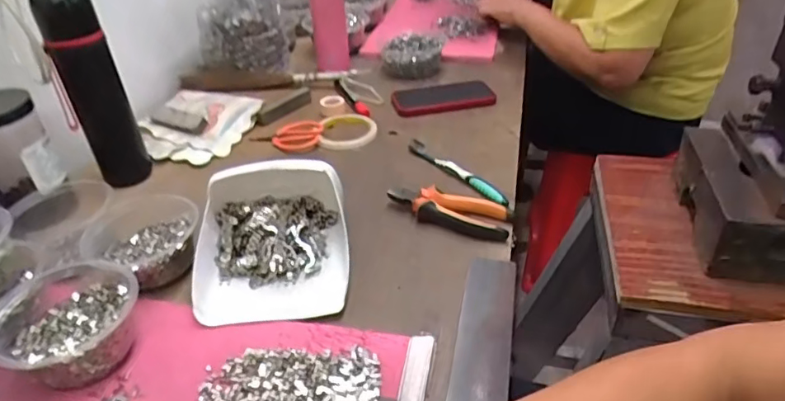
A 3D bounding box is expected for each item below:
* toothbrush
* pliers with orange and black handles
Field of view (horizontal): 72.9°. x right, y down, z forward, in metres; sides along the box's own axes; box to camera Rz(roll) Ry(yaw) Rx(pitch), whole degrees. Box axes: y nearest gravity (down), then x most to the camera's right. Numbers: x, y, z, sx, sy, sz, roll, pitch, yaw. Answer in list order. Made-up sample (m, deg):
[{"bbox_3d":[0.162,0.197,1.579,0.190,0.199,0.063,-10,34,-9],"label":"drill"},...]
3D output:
[{"bbox_3d":[0.084,-0.038,0.706,0.015,0.025,0.183,-25,42,-29],"label":"toothbrush"},{"bbox_3d":[0.064,0.015,0.627,0.141,0.026,0.059,10,38,15],"label":"pliers with orange and black handles"}]

